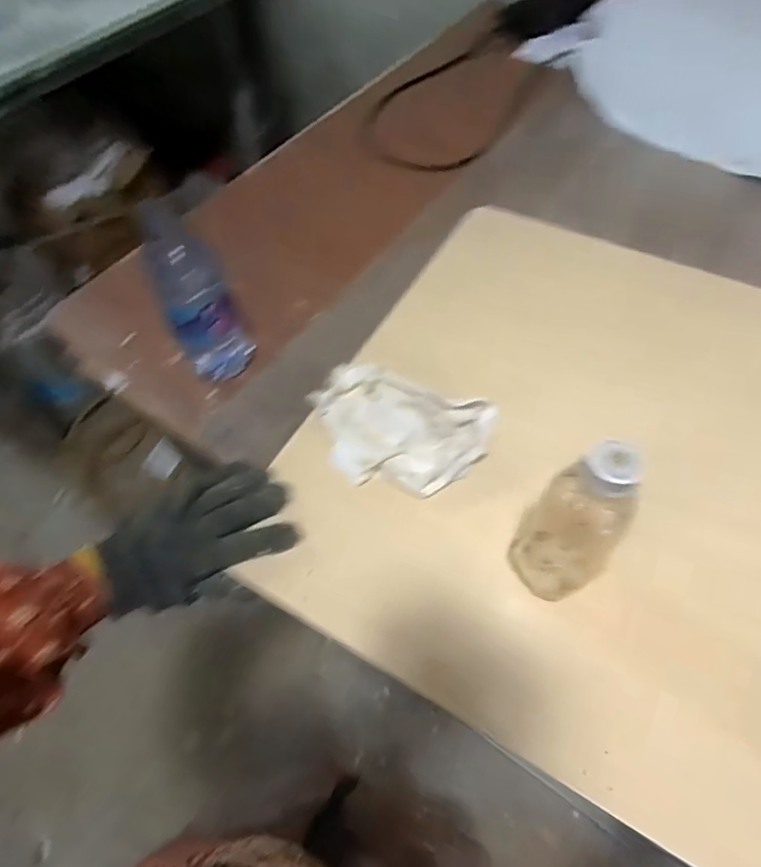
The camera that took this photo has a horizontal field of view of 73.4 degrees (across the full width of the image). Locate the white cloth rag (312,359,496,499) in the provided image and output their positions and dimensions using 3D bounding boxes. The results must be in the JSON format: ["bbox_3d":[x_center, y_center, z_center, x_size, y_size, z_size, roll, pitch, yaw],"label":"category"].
[{"bbox_3d":[0.015,0.000,0.456,0.158,0.062,0.087,12,59,11],"label":"white cloth rag"}]

